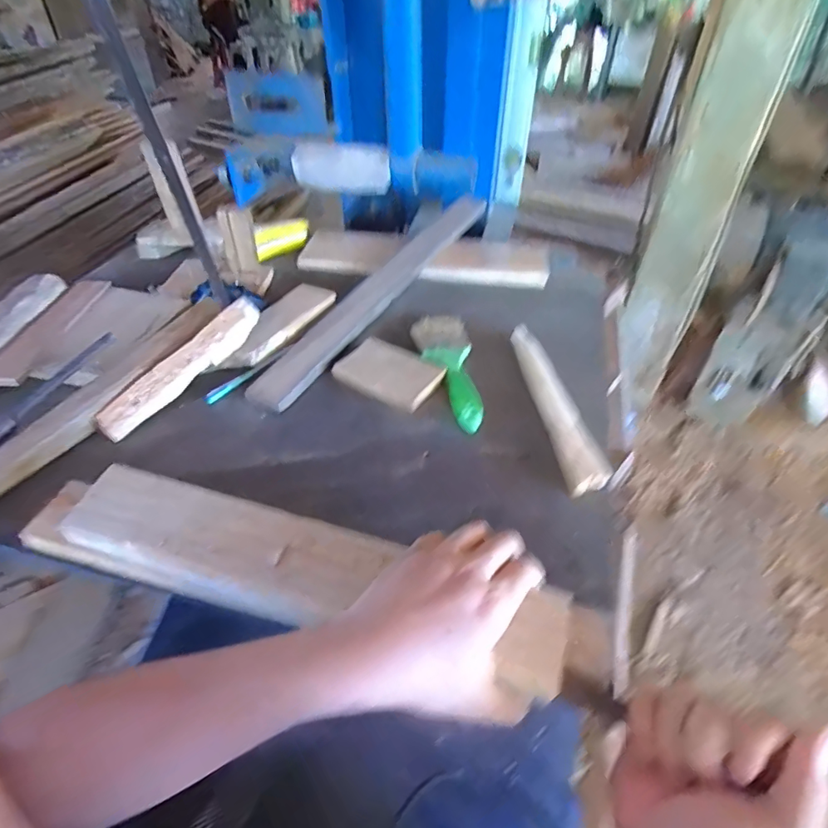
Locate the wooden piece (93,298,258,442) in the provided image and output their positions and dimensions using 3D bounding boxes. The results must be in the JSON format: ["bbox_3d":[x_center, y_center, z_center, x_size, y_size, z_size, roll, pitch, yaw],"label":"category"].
[{"bbox_3d":[-0.269,-0.056,0.575,0.029,0.034,0.220,31,66,29],"label":"wooden piece"}]

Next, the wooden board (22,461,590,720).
[{"bbox_3d":[-0.104,0.119,0.380,0.437,0.033,0.080,12,63,12],"label":"wooden board"}]

